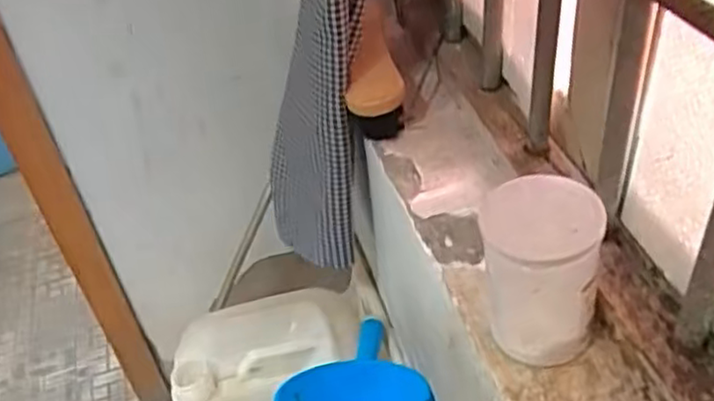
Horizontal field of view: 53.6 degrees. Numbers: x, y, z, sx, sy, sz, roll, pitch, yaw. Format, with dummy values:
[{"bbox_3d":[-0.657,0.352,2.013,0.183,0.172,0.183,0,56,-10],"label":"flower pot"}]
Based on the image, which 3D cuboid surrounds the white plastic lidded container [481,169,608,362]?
[{"bbox_3d":[0.141,0.061,0.554,0.083,0.146,0.080,0,40,9],"label":"white plastic lidded container"}]

